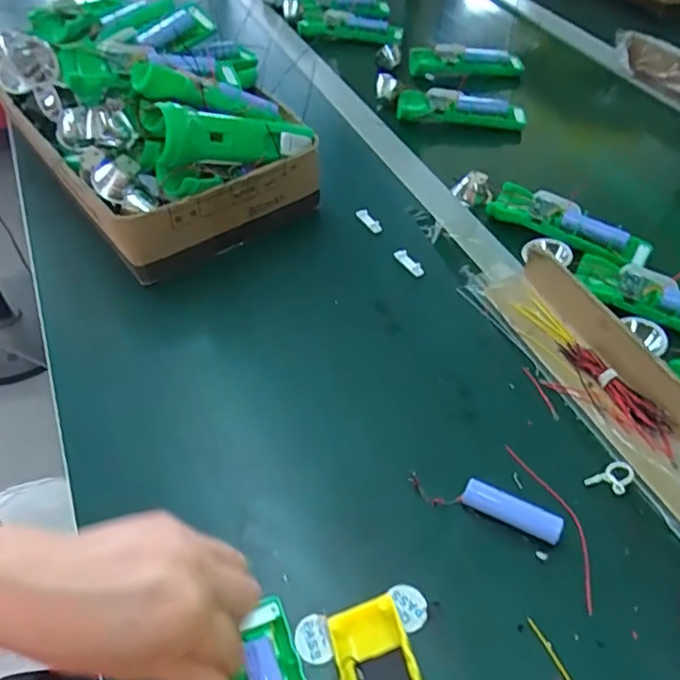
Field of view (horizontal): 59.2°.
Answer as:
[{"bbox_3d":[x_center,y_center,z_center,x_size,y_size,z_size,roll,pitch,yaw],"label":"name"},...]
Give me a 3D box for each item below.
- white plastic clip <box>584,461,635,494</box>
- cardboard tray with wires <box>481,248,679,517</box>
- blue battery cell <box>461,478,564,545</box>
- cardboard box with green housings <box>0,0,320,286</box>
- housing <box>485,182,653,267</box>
[{"bbox_3d":[0.197,0.100,0.430,0.038,0.004,0.021,-21,51,-20],"label":"white plastic clip"},{"bbox_3d":[0.212,0.026,0.477,0.064,0.039,0.285,-19,51,-18],"label":"cardboard tray with wires"},{"bbox_3d":[0.117,0.117,0.407,0.066,0.014,0.018,23,51,19],"label":"blue battery cell"},{"bbox_3d":[-0.216,-0.265,0.652,0.240,0.135,0.403,-28,54,-25],"label":"cardboard box with green housings"},{"bbox_3d":[0.237,-0.125,0.625,0.164,0.027,0.060,36,56,27],"label":"housing"}]

